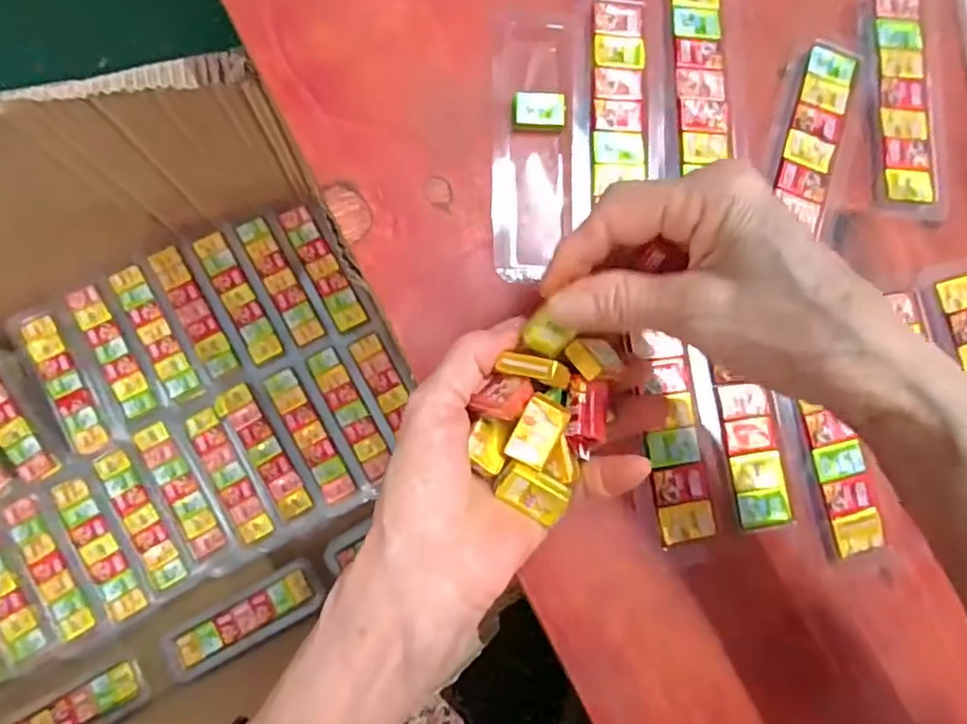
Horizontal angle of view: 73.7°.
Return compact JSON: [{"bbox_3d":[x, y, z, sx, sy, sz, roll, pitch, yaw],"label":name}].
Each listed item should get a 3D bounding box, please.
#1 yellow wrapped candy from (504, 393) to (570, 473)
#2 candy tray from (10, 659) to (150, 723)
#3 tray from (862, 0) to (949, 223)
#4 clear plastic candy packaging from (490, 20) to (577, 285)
[{"bbox_3d":[0.021,0.026,0.245,0.017,0.006,0.027,27,105,5],"label":"yellow wrapped candy"},{"bbox_3d":[-0.347,0.297,0.537,0.124,0.019,0.036,-27,88,-10],"label":"candy tray"},{"bbox_3d":[0.224,-0.142,0.344,0.044,0.007,0.131,0,83,-6],"label":"tray"},{"bbox_3d":[0.025,-0.105,0.315,0.039,0.010,0.134,3,83,-6],"label":"clear plastic candy packaging"}]

